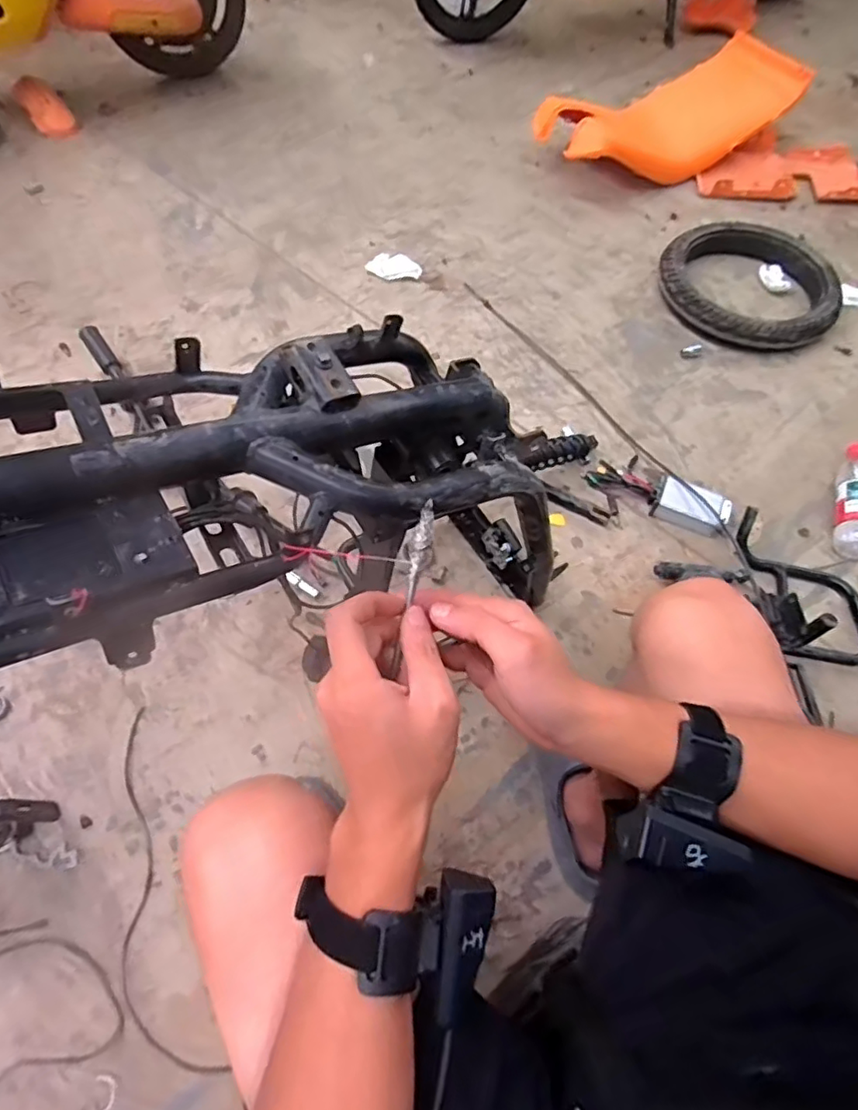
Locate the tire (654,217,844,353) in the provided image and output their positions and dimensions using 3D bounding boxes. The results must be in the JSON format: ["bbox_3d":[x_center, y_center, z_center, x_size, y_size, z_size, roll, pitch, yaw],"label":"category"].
[{"bbox_3d":[0.649,-0.558,1.206,0.350,0.072,0.290,27,67,11],"label":"tire"}]

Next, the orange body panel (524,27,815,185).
[{"bbox_3d":[0.549,-1.017,1.356,0.568,0.141,0.257,-18,66,-9],"label":"orange body panel"}]

